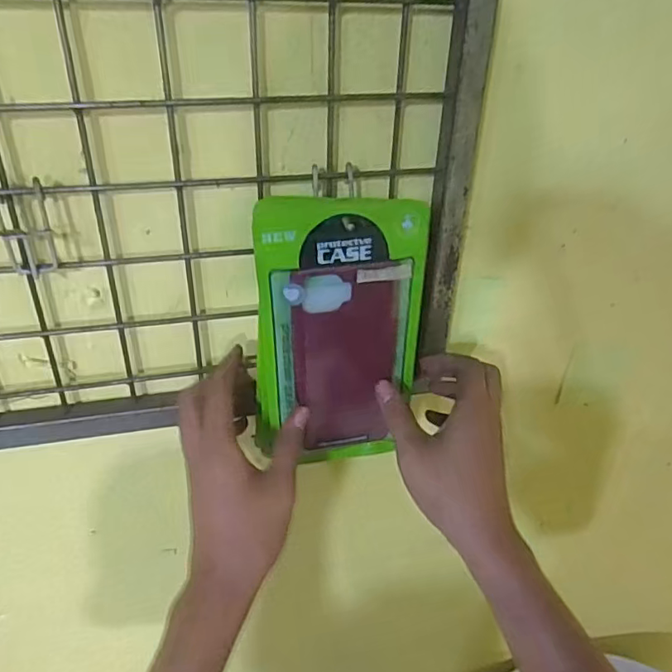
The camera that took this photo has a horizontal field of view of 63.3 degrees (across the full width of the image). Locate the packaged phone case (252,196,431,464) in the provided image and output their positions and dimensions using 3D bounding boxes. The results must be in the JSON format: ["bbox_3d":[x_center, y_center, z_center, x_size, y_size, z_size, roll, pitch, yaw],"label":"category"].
[{"bbox_3d":[0.002,0.003,0.385,0.113,0.199,0.019,0,31,-7],"label":"packaged phone case"}]

